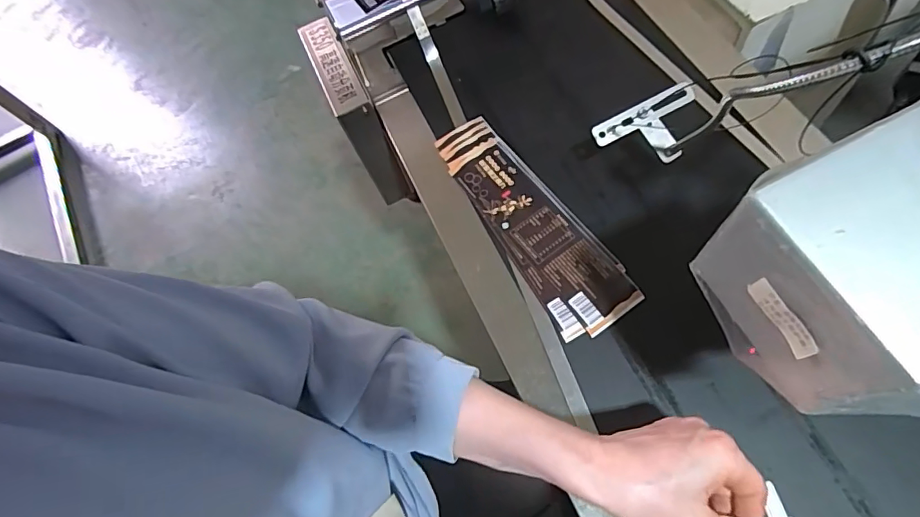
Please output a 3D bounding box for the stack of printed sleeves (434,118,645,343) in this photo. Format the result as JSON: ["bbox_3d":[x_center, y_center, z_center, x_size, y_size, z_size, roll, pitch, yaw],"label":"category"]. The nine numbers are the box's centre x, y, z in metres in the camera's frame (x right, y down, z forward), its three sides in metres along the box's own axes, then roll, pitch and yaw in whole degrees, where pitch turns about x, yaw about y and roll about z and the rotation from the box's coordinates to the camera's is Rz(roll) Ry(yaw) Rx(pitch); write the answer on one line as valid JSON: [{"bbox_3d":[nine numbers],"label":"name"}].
[{"bbox_3d":[0.073,-0.047,0.520,0.081,0.005,0.274,-31,67,-4],"label":"stack of printed sleeves"}]

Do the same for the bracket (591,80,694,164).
[{"bbox_3d":[0.183,-0.119,0.477,0.096,0.013,0.061,-26,89,7],"label":"bracket"}]

